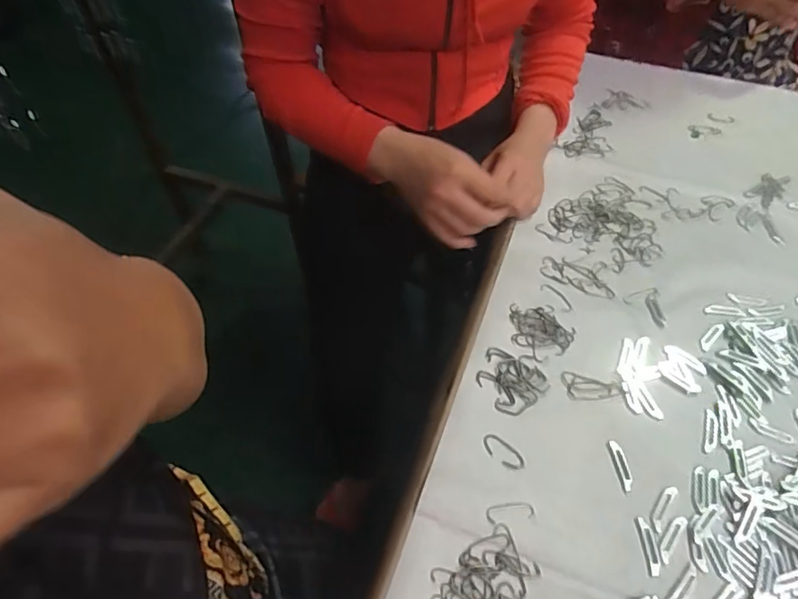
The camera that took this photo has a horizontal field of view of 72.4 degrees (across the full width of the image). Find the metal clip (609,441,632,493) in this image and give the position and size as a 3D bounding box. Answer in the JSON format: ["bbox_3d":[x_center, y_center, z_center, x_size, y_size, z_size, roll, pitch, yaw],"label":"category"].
[{"bbox_3d":[0.189,0.140,0.460,0.011,0.004,0.043,-3,53,-2],"label":"metal clip"}]

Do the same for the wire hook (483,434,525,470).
[{"bbox_3d":[0.091,0.132,0.471,0.019,0.004,0.039,-38,61,-24],"label":"wire hook"}]

